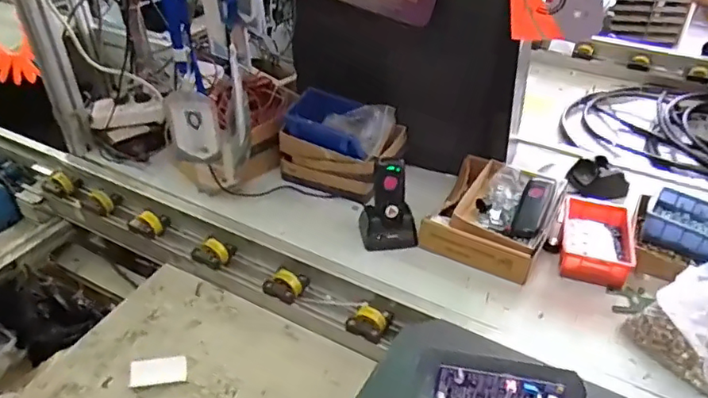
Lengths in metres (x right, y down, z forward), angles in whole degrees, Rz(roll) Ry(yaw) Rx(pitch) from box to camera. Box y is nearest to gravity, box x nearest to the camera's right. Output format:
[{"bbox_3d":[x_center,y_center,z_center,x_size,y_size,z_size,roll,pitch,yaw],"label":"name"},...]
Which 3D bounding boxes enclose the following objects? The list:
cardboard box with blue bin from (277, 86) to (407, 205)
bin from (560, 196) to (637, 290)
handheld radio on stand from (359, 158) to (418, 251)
[{"bbox_3d":[-0.020,-0.099,0.989,0.196,0.125,0.134,16,42,20],"label":"cardboard box with blue bin"},{"bbox_3d":[0.368,0.067,0.867,0.103,0.053,0.154,14,41,17],"label":"bin"},{"bbox_3d":[0.053,0.012,0.871,0.080,0.136,0.070,-6,39,-7],"label":"handheld radio on stand"}]

